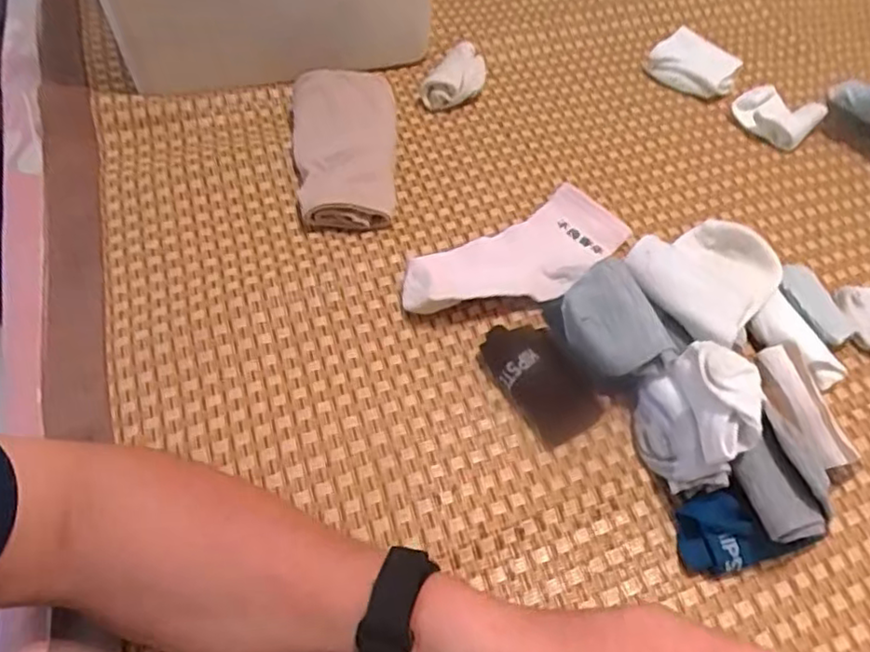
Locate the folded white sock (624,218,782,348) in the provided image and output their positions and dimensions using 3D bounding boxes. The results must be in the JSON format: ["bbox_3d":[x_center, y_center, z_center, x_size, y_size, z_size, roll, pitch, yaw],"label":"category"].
[{"bbox_3d":[0.215,-0.044,0.501,0.093,0.037,0.150,38,40,23],"label":"folded white sock"}]

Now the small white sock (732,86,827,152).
[{"bbox_3d":[0.365,-0.225,0.680,0.080,0.024,0.076,-30,59,-24],"label":"small white sock"}]

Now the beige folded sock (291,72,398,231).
[{"bbox_3d":[-0.085,-0.168,0.586,0.094,0.057,0.176,-1,52,-4],"label":"beige folded sock"}]

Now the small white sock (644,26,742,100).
[{"bbox_3d":[0.292,-0.297,0.723,0.095,0.035,0.067,23,54,14],"label":"small white sock"}]

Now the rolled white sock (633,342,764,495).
[{"bbox_3d":[0.162,0.060,0.405,0.067,0.080,0.063,2,52,-2],"label":"rolled white sock"}]

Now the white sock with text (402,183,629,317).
[{"bbox_3d":[0.073,-0.061,0.528,0.215,0.030,0.091,-27,58,-22],"label":"white sock with text"}]

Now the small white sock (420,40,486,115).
[{"bbox_3d":[0.021,-0.257,0.671,0.041,0.041,0.081,24,54,15],"label":"small white sock"}]

